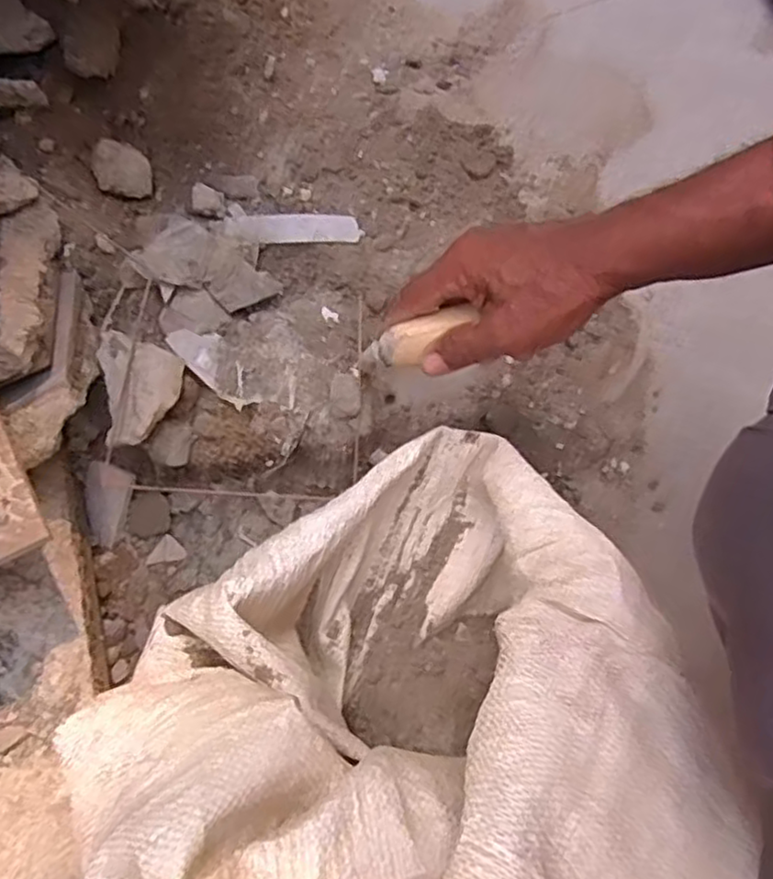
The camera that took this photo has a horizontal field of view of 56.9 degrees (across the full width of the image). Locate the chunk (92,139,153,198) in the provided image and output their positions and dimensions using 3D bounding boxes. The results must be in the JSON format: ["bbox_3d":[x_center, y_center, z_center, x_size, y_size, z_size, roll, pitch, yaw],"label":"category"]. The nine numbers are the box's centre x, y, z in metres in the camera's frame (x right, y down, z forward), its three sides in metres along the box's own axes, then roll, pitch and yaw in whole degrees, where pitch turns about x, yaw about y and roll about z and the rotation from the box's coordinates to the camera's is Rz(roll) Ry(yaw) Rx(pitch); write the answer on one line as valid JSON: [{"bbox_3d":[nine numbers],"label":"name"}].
[{"bbox_3d":[-0.222,-0.232,0.605,0.049,0.014,0.047,10,86,-22],"label":"chunk"}]

